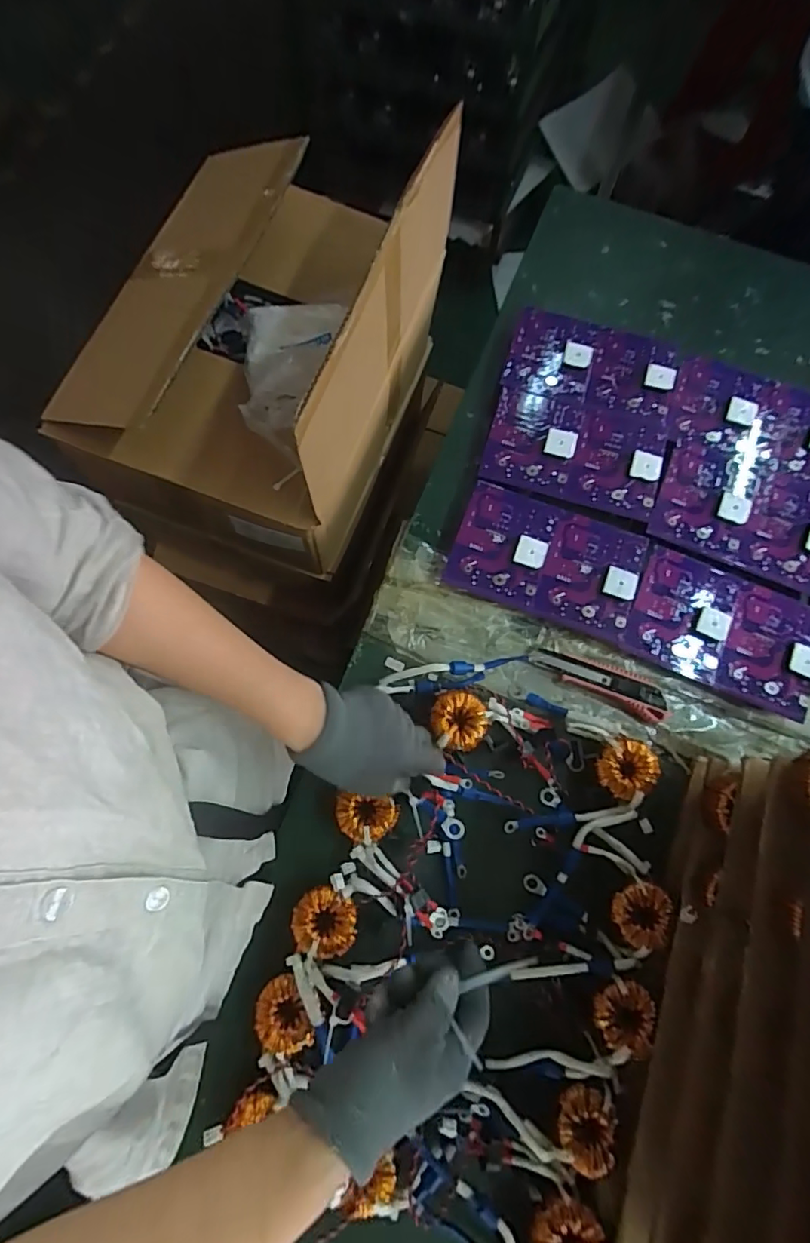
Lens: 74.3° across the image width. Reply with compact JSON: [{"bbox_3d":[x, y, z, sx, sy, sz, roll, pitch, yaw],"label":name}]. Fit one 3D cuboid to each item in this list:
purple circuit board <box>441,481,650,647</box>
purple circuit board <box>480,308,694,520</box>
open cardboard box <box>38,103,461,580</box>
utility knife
[{"bbox_3d":[0.154,-0.067,0.583,0.198,0.024,0.125,21,74,5],"label":"purple circuit board"},{"bbox_3d":[0.212,-0.253,0.627,0.199,0.018,0.244,17,74,4],"label":"purple circuit board"},{"bbox_3d":[-0.161,-0.322,0.633,0.305,0.315,0.417,20,76,4],"label":"open cardboard box"},{"bbox_3d":[0.208,0.058,0.566,0.146,0.016,0.041,25,75,6],"label":"utility knife"}]

